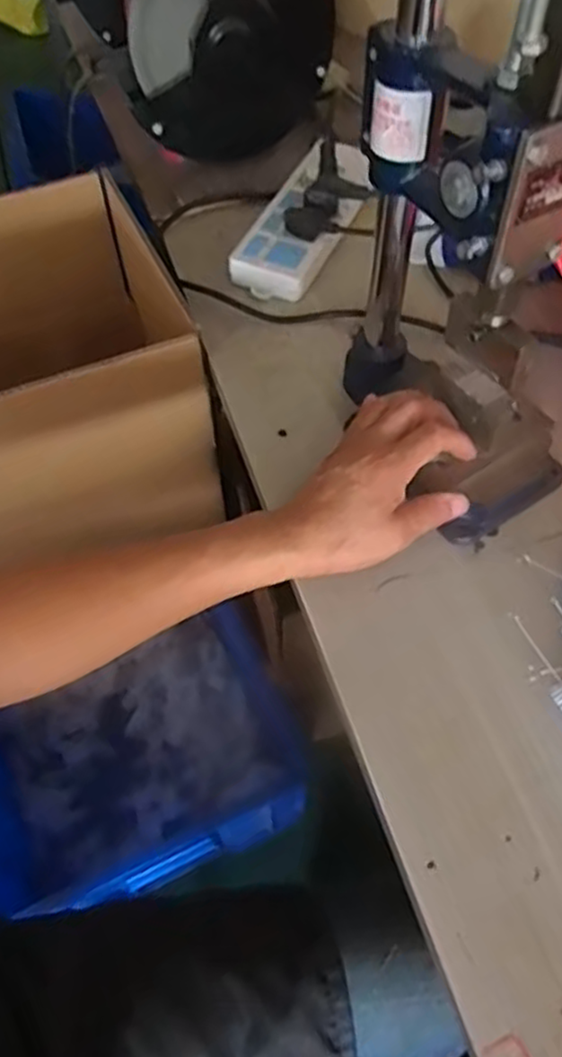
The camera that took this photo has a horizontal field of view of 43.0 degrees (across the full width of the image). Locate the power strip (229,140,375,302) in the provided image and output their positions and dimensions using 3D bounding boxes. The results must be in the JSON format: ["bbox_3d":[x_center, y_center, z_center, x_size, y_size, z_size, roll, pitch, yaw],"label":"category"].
[{"bbox_3d":[0.033,-0.318,0.725,0.092,0.034,0.224,20,58,15],"label":"power strip"}]

